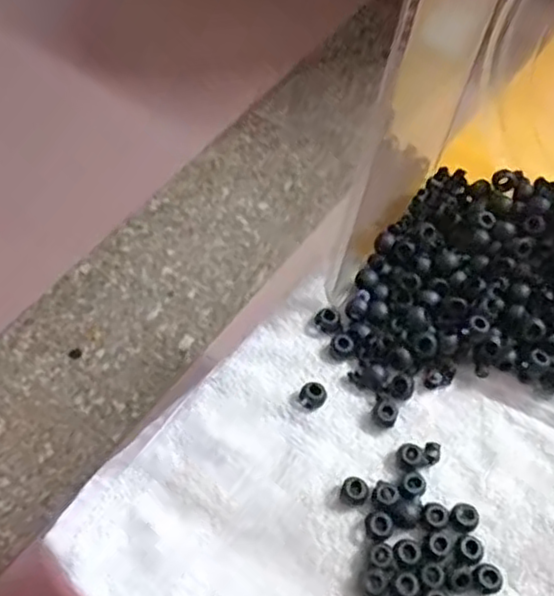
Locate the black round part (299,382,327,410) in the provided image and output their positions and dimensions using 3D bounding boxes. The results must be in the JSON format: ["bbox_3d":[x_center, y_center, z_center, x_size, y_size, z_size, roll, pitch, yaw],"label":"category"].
[{"bbox_3d":[0.022,0.058,0.423,0.016,0.010,0.015,2,58,-3],"label":"black round part"}]

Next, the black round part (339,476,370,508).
[{"bbox_3d":[0.043,0.108,0.394,0.015,0.008,0.015,2,58,-3],"label":"black round part"}]

